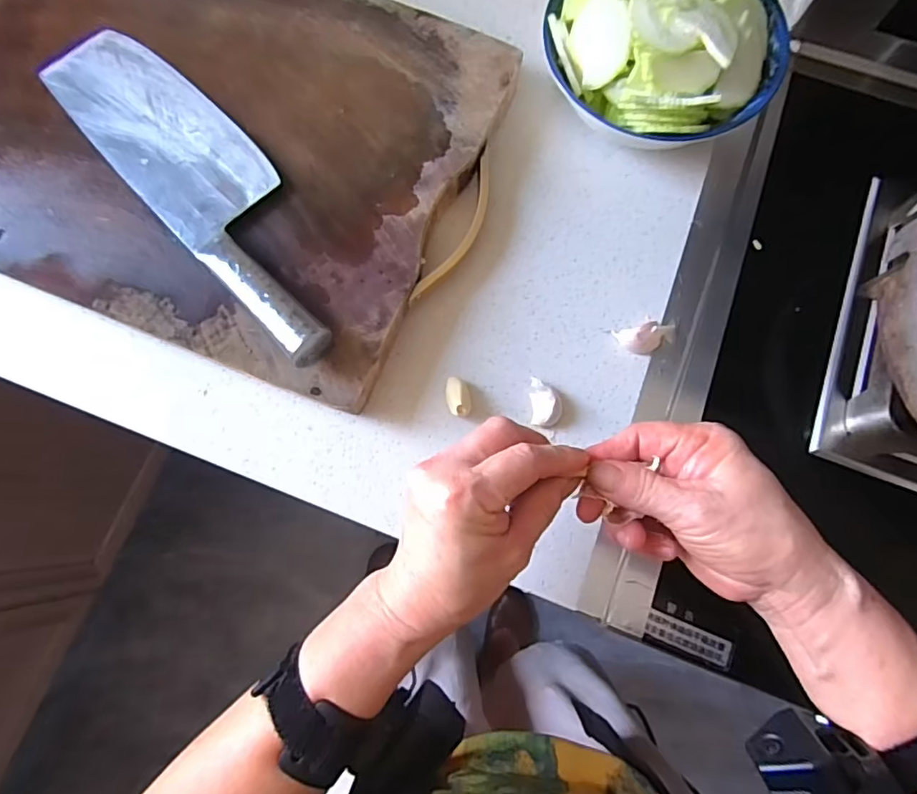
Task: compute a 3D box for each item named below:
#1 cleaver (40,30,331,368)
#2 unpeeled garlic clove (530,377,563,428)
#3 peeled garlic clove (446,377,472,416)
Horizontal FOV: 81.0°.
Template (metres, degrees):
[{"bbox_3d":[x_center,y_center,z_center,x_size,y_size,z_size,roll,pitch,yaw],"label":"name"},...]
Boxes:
[{"bbox_3d":[-0.179,-0.156,0.374,0.083,0.025,0.307,-42,80,-7],"label":"cleaver"},{"bbox_3d":[0.063,0.004,0.383,0.023,0.011,0.034,4,78,2],"label":"unpeeled garlic clove"},{"bbox_3d":[0.000,0.000,0.381,0.016,0.017,0.029,-14,78,-2],"label":"peeled garlic clove"}]

